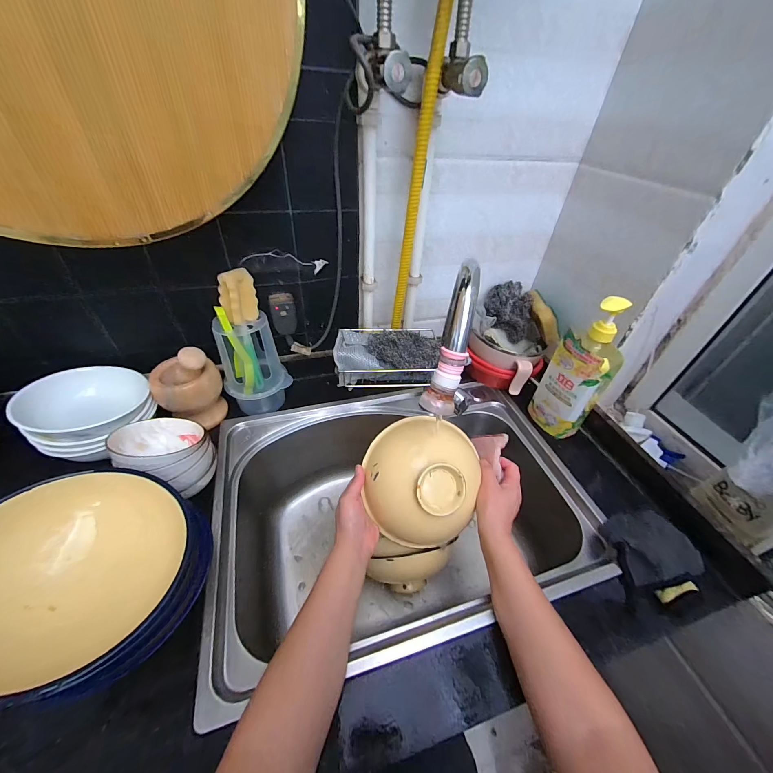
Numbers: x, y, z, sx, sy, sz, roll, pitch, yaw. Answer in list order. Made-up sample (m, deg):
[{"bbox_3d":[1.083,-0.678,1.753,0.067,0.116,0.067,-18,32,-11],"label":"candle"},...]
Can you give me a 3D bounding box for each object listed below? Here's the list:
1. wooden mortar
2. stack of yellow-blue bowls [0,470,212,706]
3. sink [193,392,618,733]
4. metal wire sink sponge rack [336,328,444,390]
[{"bbox_3d":[-0.347,-0.002,0.568,0.105,0.153,0.085,-25,50,-28],"label":"wooden mortar"},{"bbox_3d":[-0.311,0.204,0.345,0.161,0.174,0.179,2,43,-3],"label":"stack of yellow-blue bowls"},{"bbox_3d":[0.015,0.216,0.625,0.572,0.230,0.476,-9,45,-14],"label":"sink"},{"bbox_3d":[-0.006,-0.051,0.554,0.159,0.058,0.095,-2,43,-6],"label":"metal wire sink sponge rack"}]

